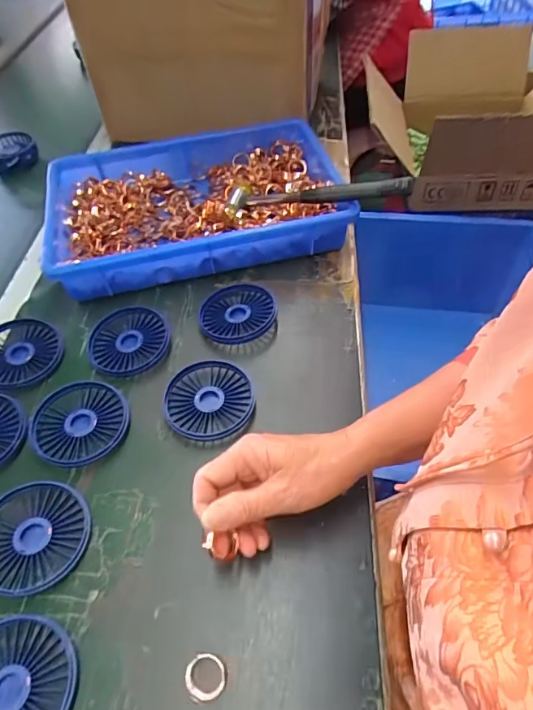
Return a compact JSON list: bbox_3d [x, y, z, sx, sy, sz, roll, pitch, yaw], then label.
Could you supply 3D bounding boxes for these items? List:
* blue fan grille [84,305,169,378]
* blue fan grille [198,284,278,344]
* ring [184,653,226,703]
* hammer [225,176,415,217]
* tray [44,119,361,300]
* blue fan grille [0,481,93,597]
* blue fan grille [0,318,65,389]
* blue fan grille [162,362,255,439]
[{"bbox_3d":[-0.149,-0.014,0.497,0.086,0.019,0.086,-2,52,2],"label":"blue fan grille"},{"bbox_3d":[-0.034,-0.046,0.515,0.083,0.017,0.085,-2,52,2],"label":"blue fan grille"},{"bbox_3d":[-0.042,0.220,0.314,0.028,0.009,0.027,-2,52,2],"label":"ring"},{"bbox_3d":[0.056,-0.198,0.564,0.235,0.022,0.061,6,51,28],"label":"hammer"},{"bbox_3d":[-0.093,-0.199,0.610,0.367,0.064,0.239,-13,51,-5],"label":"tray"},{"bbox_3d":[-0.191,0.148,0.374,0.083,0.019,0.085,-2,52,2],"label":"blue fan grille"},{"bbox_3d":[-0.267,-0.002,0.493,0.090,0.010,0.086,-2,52,2],"label":"blue fan grille"},{"bbox_3d":[-0.056,0.046,0.448,0.087,0.016,0.083,-17,53,-10],"label":"blue fan grille"}]

